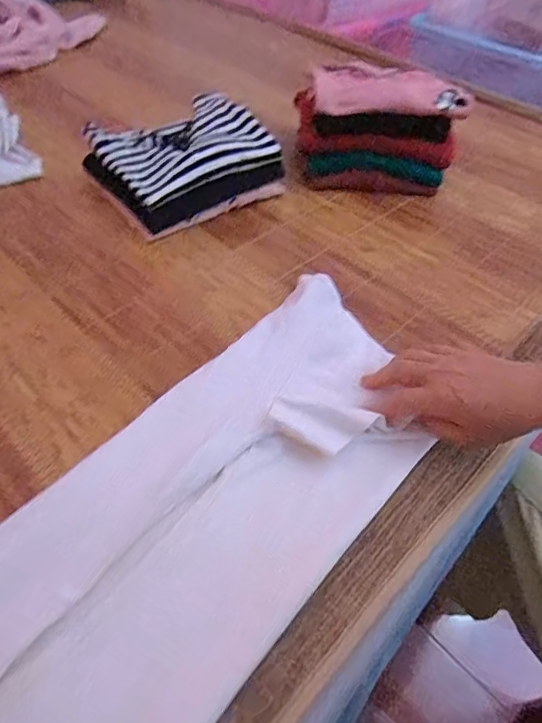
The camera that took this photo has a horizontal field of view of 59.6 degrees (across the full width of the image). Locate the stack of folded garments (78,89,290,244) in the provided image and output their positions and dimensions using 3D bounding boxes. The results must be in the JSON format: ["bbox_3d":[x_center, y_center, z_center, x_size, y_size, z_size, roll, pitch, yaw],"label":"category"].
[{"bbox_3d":[-0.114,-0.270,0.634,0.219,0.077,0.172,-28,57,-24],"label":"stack of folded garments"}]

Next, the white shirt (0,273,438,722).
[{"bbox_3d":[-0.033,0.092,0.369,0.199,0.023,0.419,35,56,23],"label":"white shirt"}]

